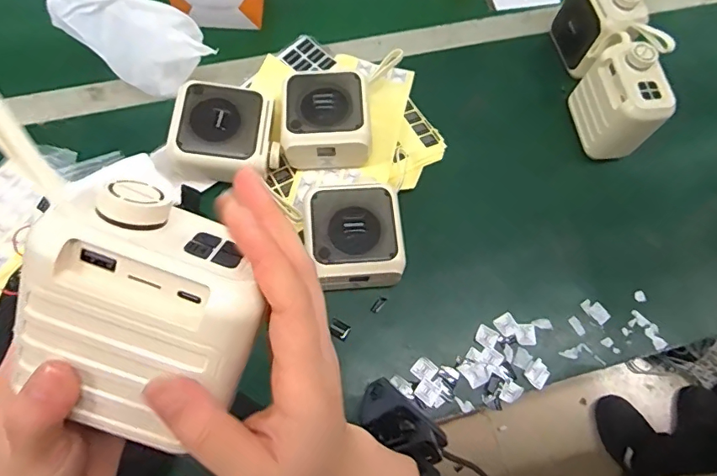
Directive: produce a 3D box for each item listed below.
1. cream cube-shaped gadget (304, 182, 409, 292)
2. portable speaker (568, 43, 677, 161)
[{"bbox_3d":[-0.004,-0.001,0.441,0.093,0.056,0.093,-6,69,-8],"label":"cream cube-shaped gadget"},{"bbox_3d":[0.270,-0.141,0.490,0.053,0.099,0.086,-1,67,-5],"label":"portable speaker"}]

